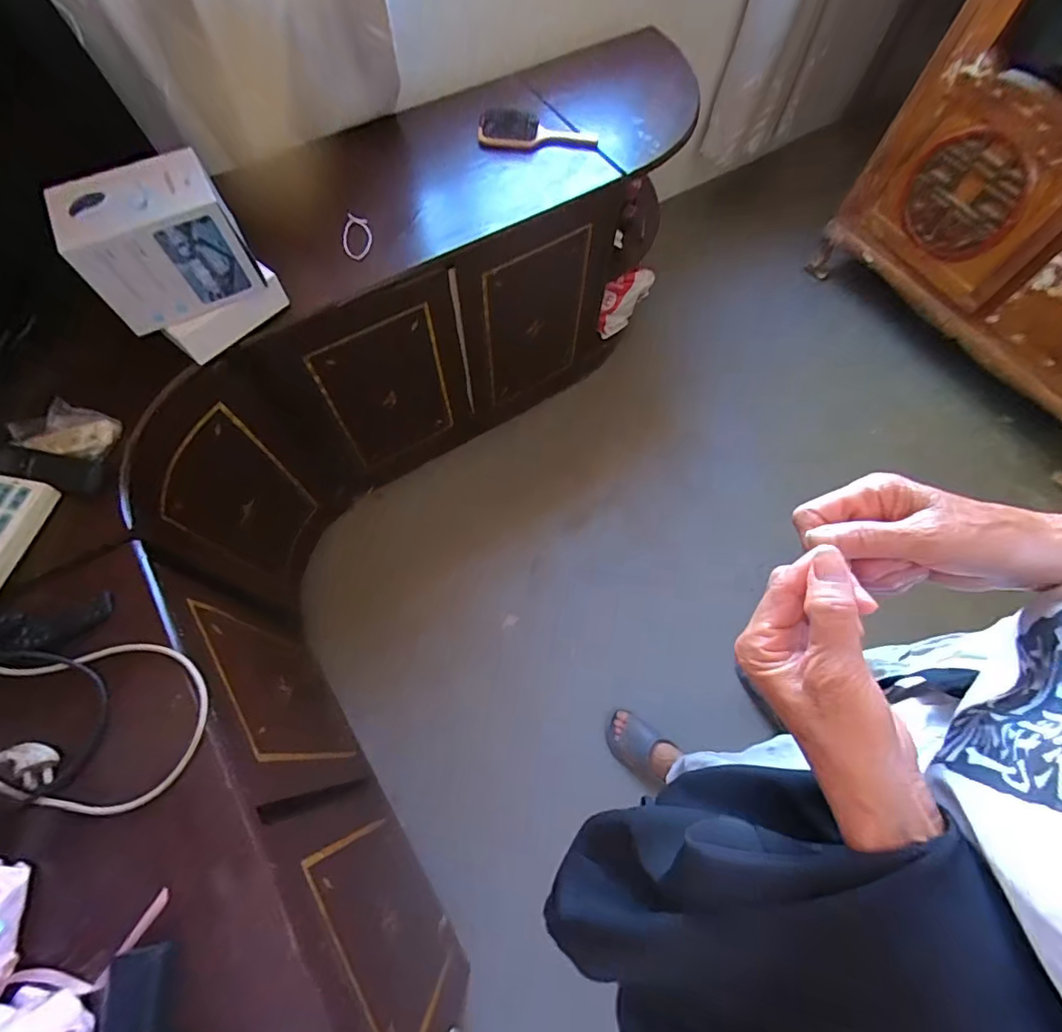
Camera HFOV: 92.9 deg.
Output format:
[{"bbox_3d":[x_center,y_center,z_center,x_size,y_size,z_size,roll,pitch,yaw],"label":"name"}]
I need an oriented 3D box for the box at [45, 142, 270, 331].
[{"bbox_3d":[-0.509,-0.380,0.698,0.200,0.147,0.116,-27,68,-12],"label":"box"}]

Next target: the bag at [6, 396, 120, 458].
[{"bbox_3d":[-0.658,-0.122,0.711,0.141,0.023,0.072,14,66,6],"label":"bag"}]

